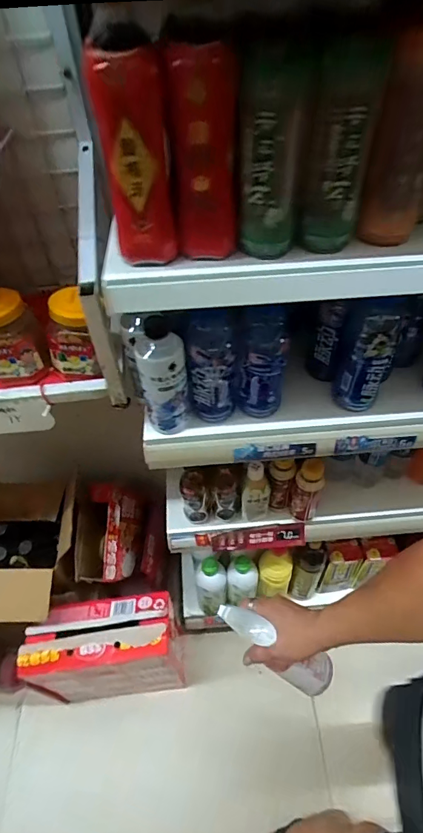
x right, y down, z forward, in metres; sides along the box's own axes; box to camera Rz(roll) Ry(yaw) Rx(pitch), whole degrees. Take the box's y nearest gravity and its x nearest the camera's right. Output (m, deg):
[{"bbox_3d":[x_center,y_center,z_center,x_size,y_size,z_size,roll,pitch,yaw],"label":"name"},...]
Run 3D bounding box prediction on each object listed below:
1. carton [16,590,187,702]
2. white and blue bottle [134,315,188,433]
[{"bbox_3d":[-0.239,0.572,1.018,0.315,0.381,0.134,-6,49,-3],"label":"carton"},{"bbox_3d":[-0.064,-0.052,0.587,0.055,0.167,0.054,-1,49,1],"label":"white and blue bottle"}]

